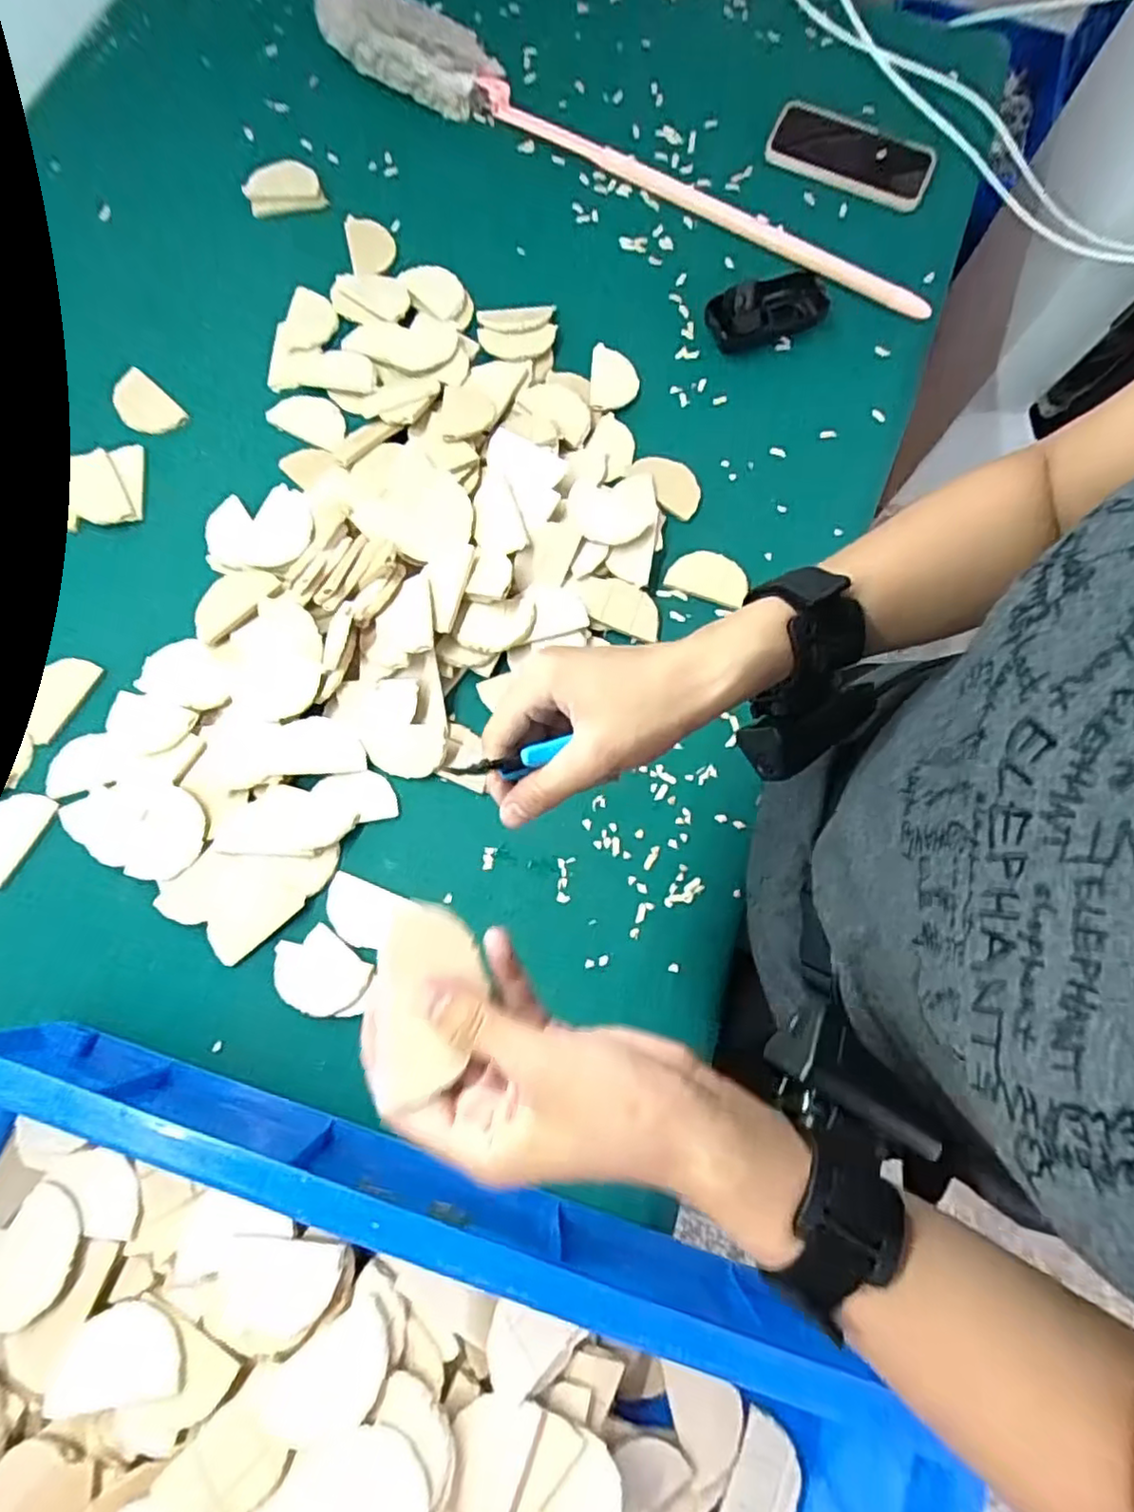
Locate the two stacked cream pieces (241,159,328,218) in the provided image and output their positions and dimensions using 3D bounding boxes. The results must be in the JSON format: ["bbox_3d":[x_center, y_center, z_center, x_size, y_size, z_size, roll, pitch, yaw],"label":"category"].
[{"bbox_3d":[-0.272,-0.546,0.632,0.074,0.020,0.044,-10,77,-4],"label":"two stacked cream pieces"}]

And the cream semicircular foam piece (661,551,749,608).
[{"bbox_3d":[0.120,-0.153,0.554,0.066,0.008,0.043,20,77,3],"label":"cream semicircular foam piece"}]

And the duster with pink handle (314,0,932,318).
[{"bbox_3d":[0.036,-0.586,0.638,0.684,0.045,0.064,33,78,6],"label":"duster with pink handle"}]

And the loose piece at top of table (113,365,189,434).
[{"bbox_3d":[-0.376,-0.311,0.580,0.067,0.010,0.042,42,79,8],"label":"loose piece at top of table"}]

